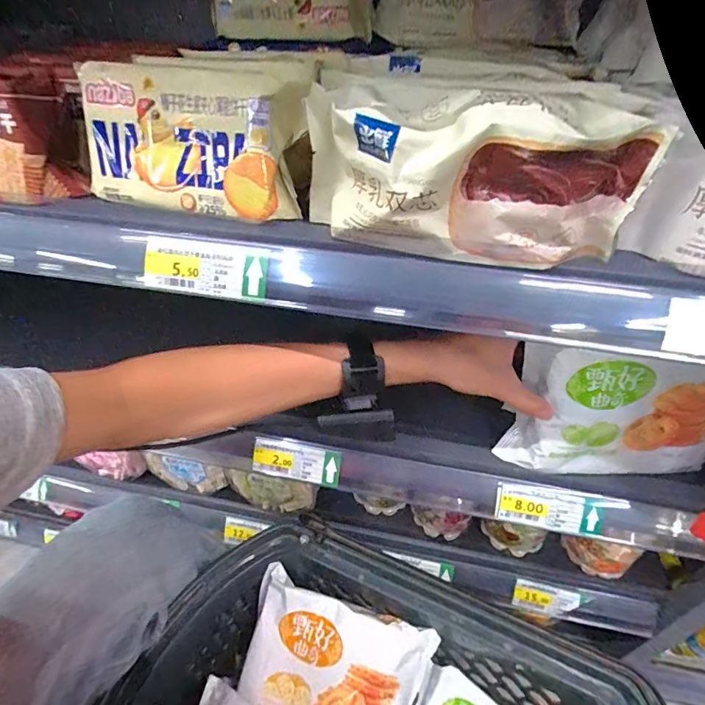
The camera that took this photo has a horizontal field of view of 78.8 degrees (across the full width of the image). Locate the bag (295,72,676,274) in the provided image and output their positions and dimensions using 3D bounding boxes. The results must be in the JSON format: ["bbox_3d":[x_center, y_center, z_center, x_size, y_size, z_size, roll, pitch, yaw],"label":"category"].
[{"bbox_3d":[0.069,-0.110,0.266,0.199,0.091,0.057,12,43,12],"label":"bag"}]

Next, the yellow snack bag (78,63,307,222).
[{"bbox_3d":[-0.122,-0.154,0.314,0.167,0.085,0.047,11,43,12],"label":"yellow snack bag"}]

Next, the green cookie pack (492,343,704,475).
[{"bbox_3d":[0.245,0.058,0.385,0.187,0.126,0.049,7,42,8],"label":"green cookie pack"}]

